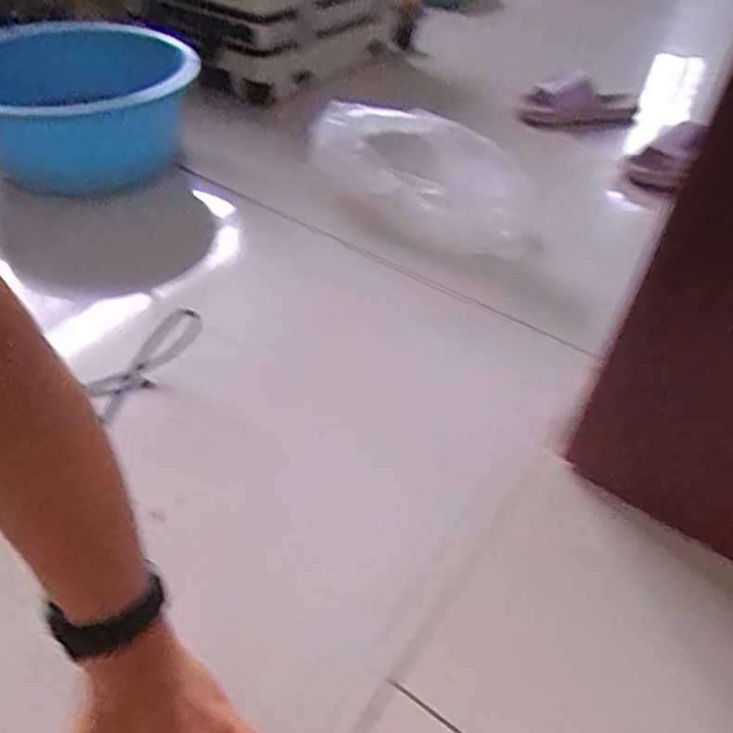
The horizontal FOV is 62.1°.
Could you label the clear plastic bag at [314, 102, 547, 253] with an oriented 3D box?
[{"bbox_3d":[0.070,-0.265,0.834,0.356,0.146,0.093,36,50,28],"label":"clear plastic bag"}]

